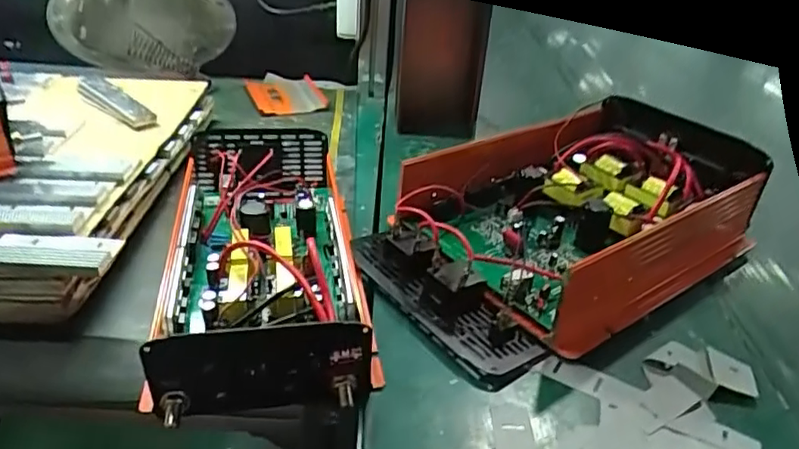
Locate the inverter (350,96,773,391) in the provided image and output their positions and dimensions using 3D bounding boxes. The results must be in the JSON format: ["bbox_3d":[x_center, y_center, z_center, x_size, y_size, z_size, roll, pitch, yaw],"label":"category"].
[{"bbox_3d":[0.159,-0.013,0.551,0.380,0.084,0.206,-18,38,-31],"label":"inverter"}]

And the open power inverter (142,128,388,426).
[{"bbox_3d":[-0.106,0.016,0.486,0.140,0.080,0.302,-3,33,-11],"label":"open power inverter"}]

